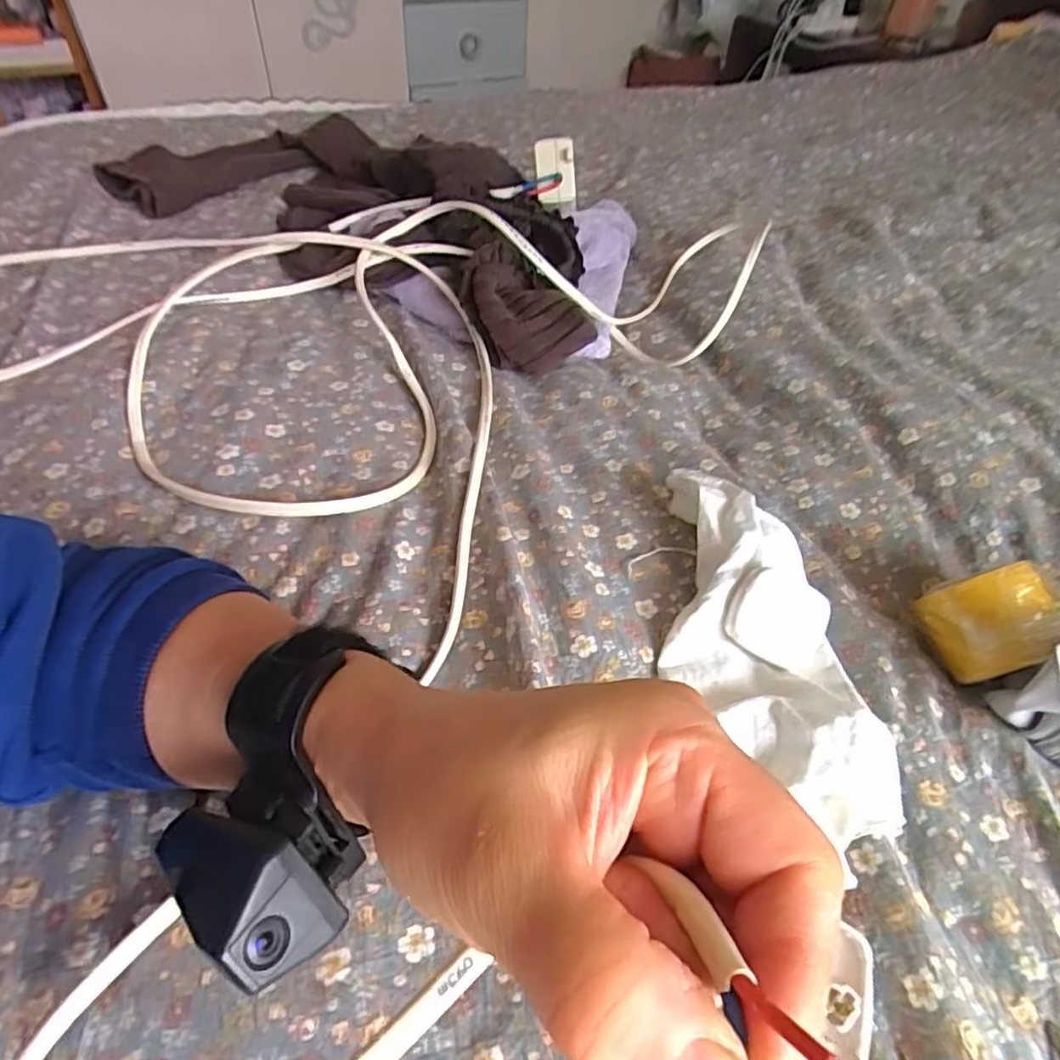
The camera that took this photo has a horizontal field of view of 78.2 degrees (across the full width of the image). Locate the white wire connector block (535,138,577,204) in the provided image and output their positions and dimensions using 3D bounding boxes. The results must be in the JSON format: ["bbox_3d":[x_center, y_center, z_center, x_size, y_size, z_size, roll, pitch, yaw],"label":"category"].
[{"bbox_3d":[0.023,-0.322,0.584,0.036,0.048,0.026,-1,48,-6],"label":"white wire connector block"}]

